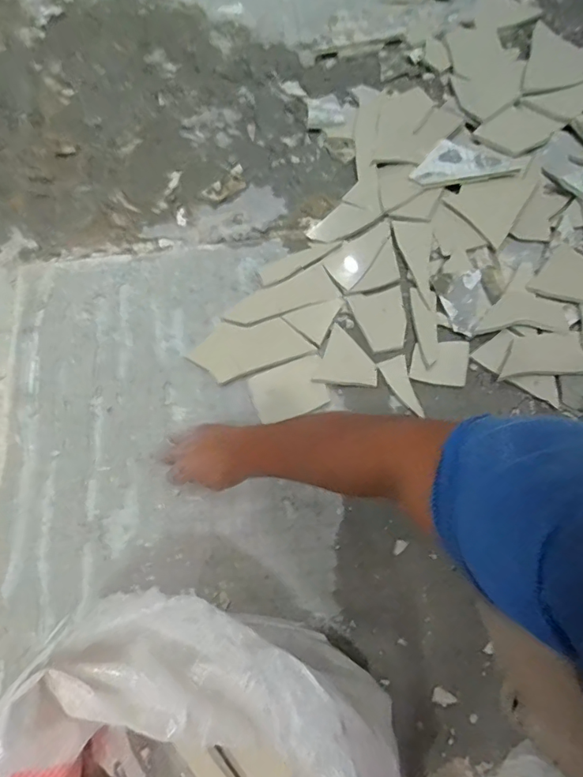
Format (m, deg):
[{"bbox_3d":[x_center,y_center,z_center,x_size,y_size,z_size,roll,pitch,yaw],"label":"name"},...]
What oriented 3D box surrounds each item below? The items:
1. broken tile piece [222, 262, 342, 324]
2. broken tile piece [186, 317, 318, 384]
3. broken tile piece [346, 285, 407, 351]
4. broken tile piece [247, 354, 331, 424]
[{"bbox_3d":[-0.017,-0.144,0.795,0.172,0.006,0.070,-22,70,-6],"label":"broken tile piece"},{"bbox_3d":[-0.066,-0.069,0.771,0.171,0.014,0.095,-20,69,-5],"label":"broken tile piece"},{"bbox_3d":[0.142,-0.106,0.782,0.082,0.013,0.100,-14,69,-3],"label":"broken tile piece"},{"bbox_3d":[-0.002,0.000,0.736,0.110,0.006,0.076,-19,69,-5],"label":"broken tile piece"}]

